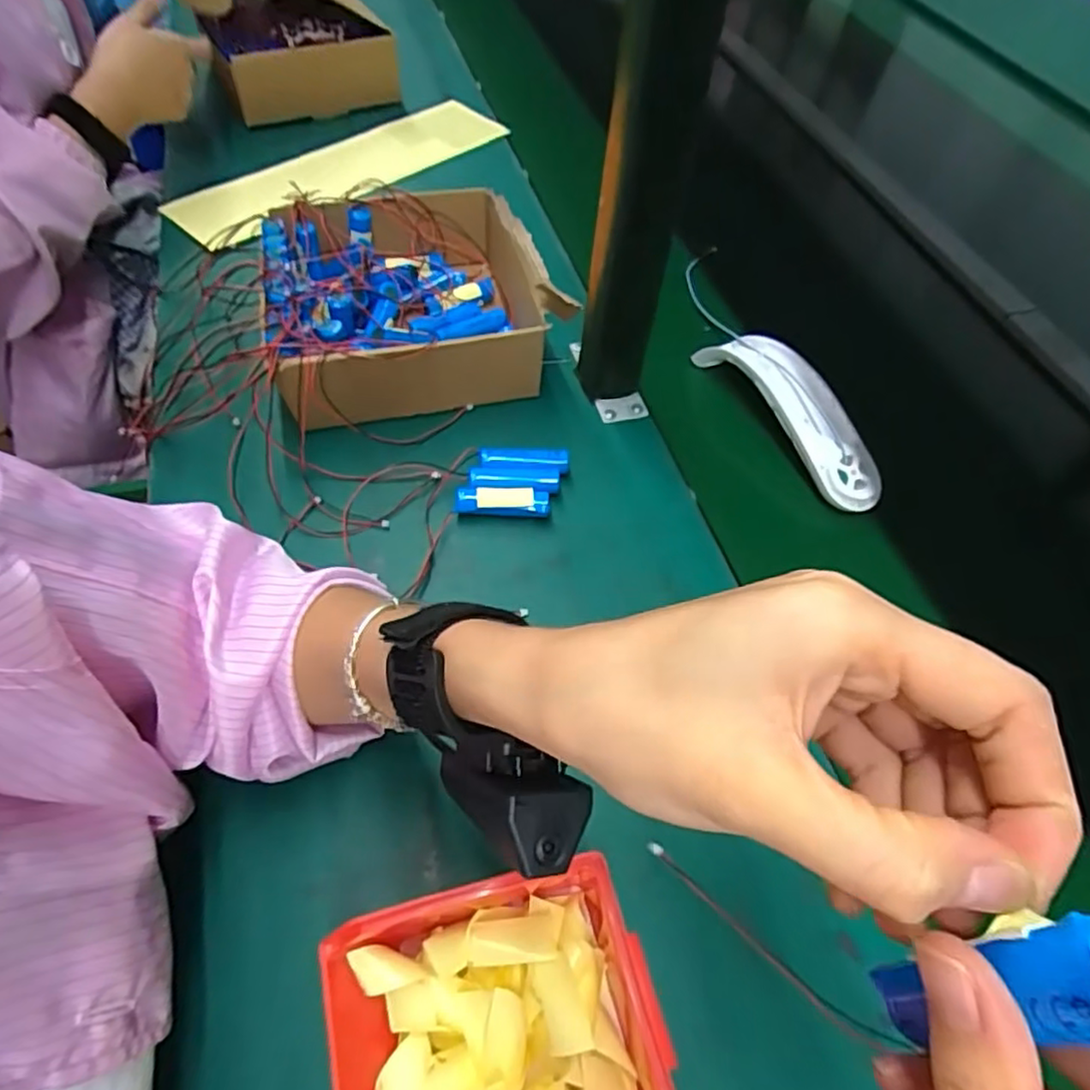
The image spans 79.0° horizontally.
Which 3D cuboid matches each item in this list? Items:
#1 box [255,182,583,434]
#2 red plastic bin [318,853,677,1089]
[{"bbox_3d":[-0.119,-0.206,0.557,0.218,0.078,0.207,-15,58,-12],"label":"box"},{"bbox_3d":[-0.020,0.222,0.290,0.140,0.064,0.124,-12,58,-10],"label":"red plastic bin"}]

